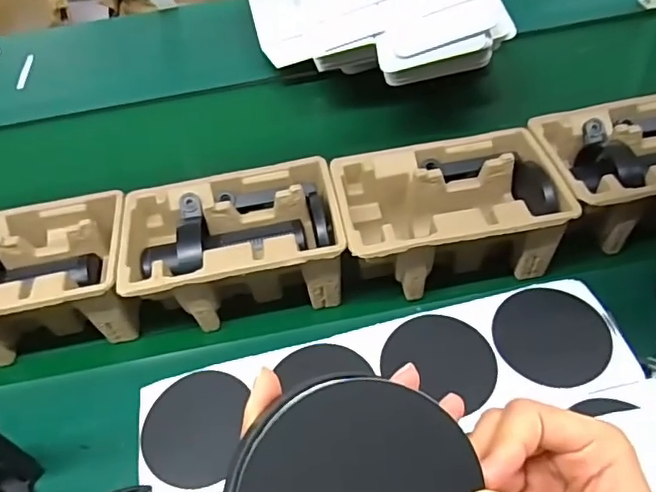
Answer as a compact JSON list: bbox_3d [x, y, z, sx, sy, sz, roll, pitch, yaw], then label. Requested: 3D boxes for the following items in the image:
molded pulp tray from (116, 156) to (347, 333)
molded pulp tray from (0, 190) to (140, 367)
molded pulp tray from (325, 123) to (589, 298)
[{"bbox_3d":[-0.102,0.000,0.610,0.224,0.098,0.148,-8,49,-6],"label":"molded pulp tray"},{"bbox_3d":[-0.330,0.038,0.613,0.228,0.098,0.147,-8,49,-6],"label":"molded pulp tray"},{"bbox_3d":[0.124,-0.035,0.606,0.225,0.098,0.148,-8,49,-6],"label":"molded pulp tray"}]

